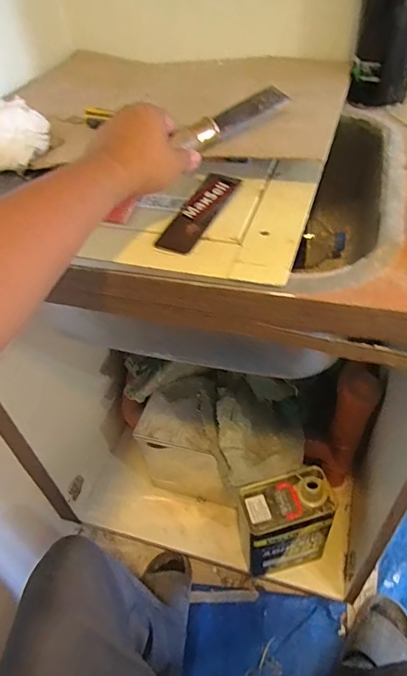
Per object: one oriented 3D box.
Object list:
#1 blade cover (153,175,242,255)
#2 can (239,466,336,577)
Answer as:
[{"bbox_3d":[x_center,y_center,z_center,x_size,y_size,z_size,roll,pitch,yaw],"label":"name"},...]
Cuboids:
[{"bbox_3d":[-0.004,-0.135,0.472,0.039,0.005,0.127,25,61,14],"label":"blade cover"},{"bbox_3d":[0.160,0.368,0.871,0.162,0.235,0.091,-15,45,-8],"label":"can"}]

